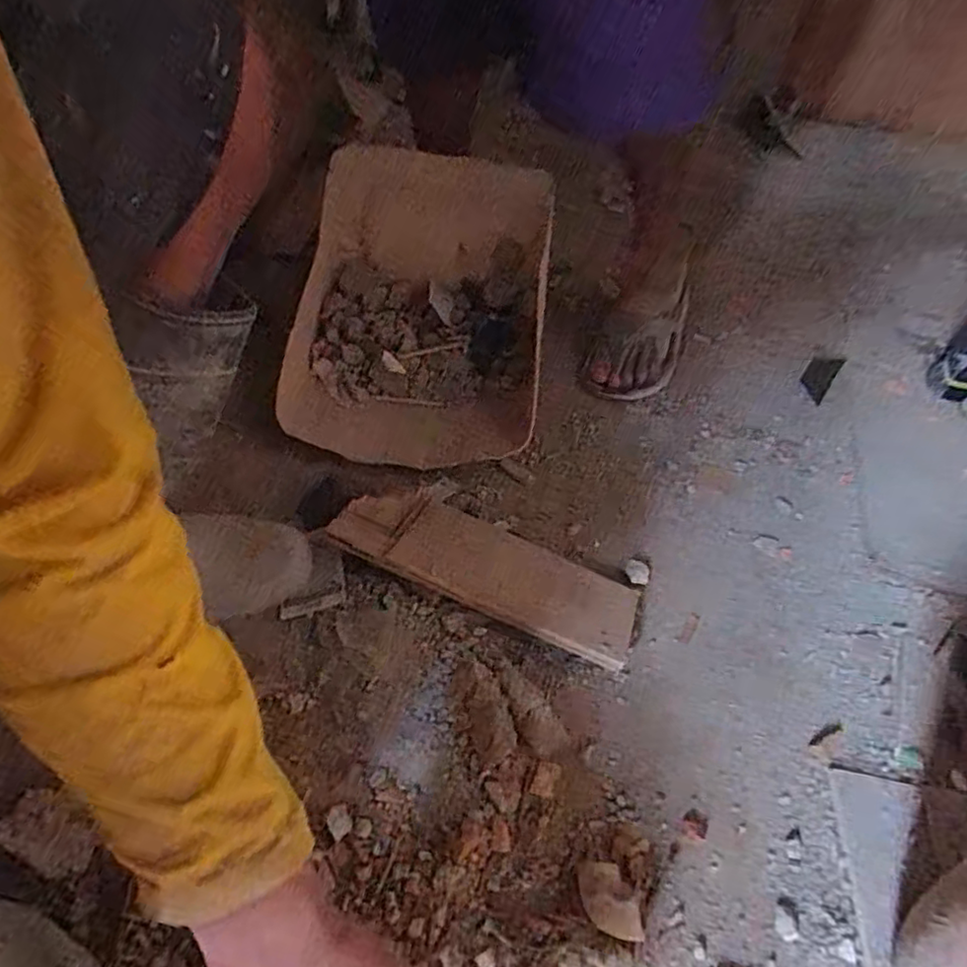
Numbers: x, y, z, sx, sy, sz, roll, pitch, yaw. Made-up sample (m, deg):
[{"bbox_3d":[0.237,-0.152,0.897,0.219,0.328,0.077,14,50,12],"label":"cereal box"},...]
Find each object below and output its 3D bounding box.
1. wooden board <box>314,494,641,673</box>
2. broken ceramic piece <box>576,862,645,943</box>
[{"bbox_3d":[0.003,0.075,0.590,0.279,0.013,0.107,23,35,9],"label":"wooden board"},{"bbox_3d":[0.083,0.276,0.420,0.032,0.019,0.052,-37,57,-4],"label":"broken ceramic piece"}]

